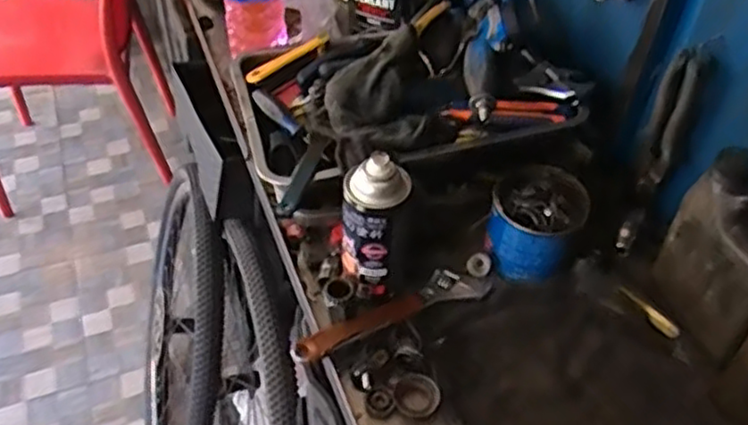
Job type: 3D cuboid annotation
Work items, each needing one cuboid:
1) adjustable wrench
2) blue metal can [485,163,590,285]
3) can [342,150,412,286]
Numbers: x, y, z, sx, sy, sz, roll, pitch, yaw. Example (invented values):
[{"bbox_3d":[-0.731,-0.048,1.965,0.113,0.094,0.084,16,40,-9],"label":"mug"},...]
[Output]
[{"bbox_3d":[0.023,0.097,0.731,0.226,0.024,0.042,-20,51,-21],"label":"adjustable wrench"},{"bbox_3d":[0.175,0.009,0.767,0.098,0.085,0.090,-26,53,-25],"label":"blue metal can"},{"bbox_3d":[0.000,0.004,0.682,0.059,0.140,0.054,8,47,5],"label":"can"}]

